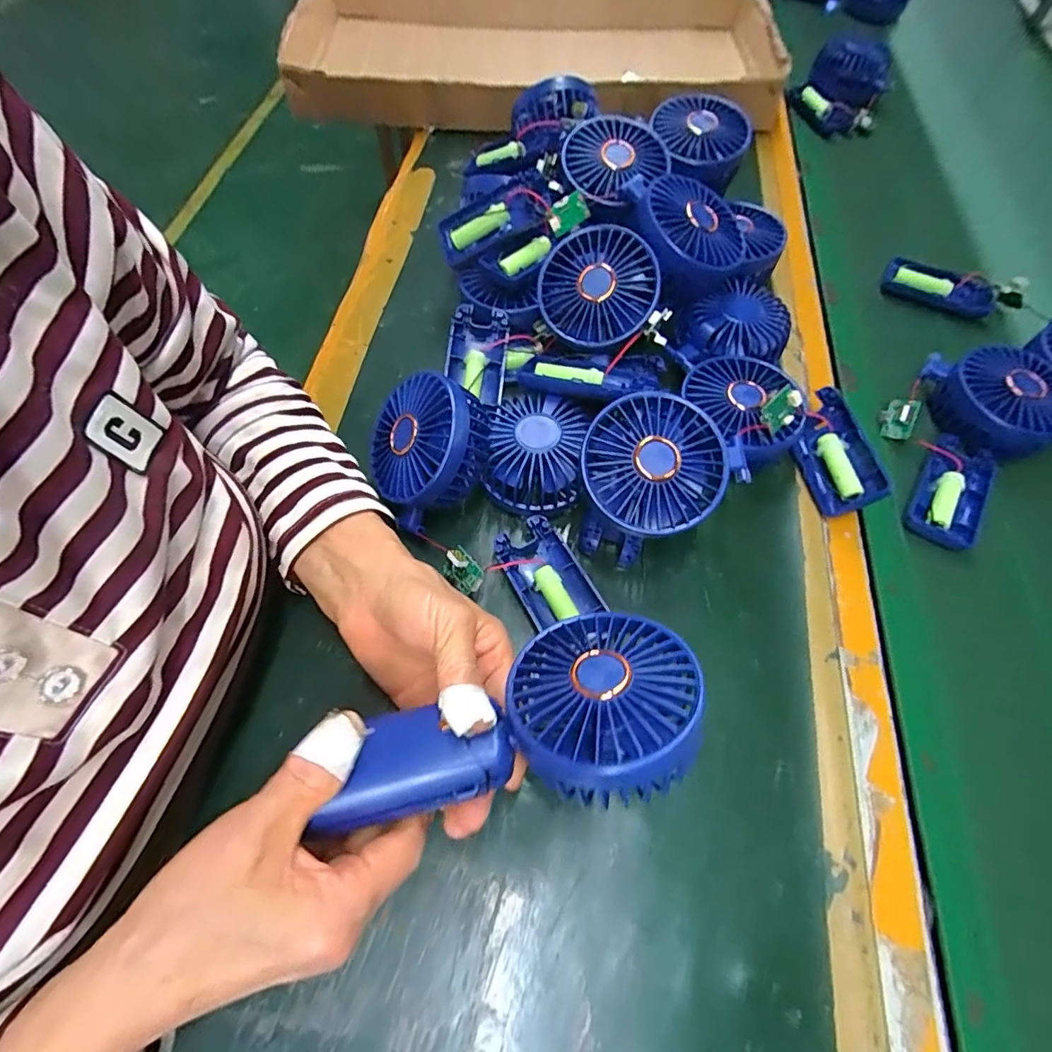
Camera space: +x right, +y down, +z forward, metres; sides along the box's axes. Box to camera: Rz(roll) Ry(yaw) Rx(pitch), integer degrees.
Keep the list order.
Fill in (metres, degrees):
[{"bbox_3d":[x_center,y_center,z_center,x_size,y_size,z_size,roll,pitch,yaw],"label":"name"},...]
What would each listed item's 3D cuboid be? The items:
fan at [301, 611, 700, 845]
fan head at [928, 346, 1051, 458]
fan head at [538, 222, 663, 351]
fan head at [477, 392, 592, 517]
[{"bbox_3d":[-0.001,0.089,0.241,0.158,0.040,0.083,-12,33,4],"label":"fan"},{"bbox_3d":[0.368,-0.096,0.398,0.083,0.035,0.083,0,63,-1],"label":"fan head"},{"bbox_3d":[0.053,-0.170,0.379,0.081,0.034,0.082,20,92,13],"label":"fan head"},{"bbox_3d":[0.006,-0.052,0.359,0.072,0.033,0.078,12,63,5],"label":"fan head"}]

